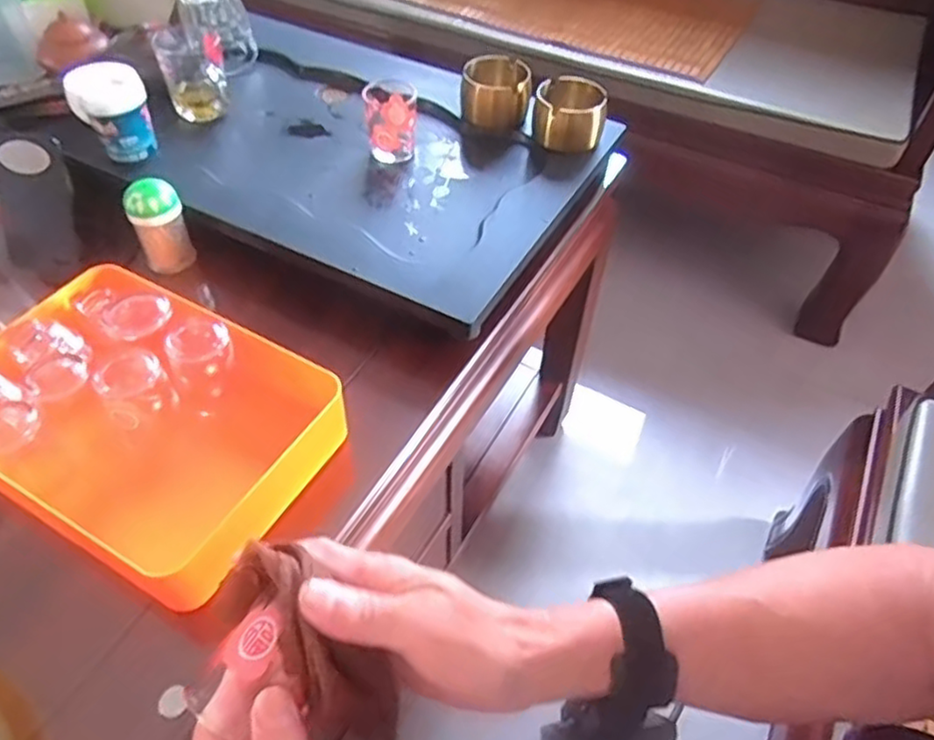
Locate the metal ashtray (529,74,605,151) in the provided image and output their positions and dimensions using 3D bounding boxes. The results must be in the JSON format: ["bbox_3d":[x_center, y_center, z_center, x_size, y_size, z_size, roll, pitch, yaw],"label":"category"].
[{"bbox_3d":[0.111,-0.280,0.754,0.075,0.054,0.074,9,50,5],"label":"metal ashtray"}]

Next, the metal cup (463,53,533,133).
[{"bbox_3d":[0.034,-0.318,0.789,0.073,0.058,0.073,1,50,-2],"label":"metal cup"}]

